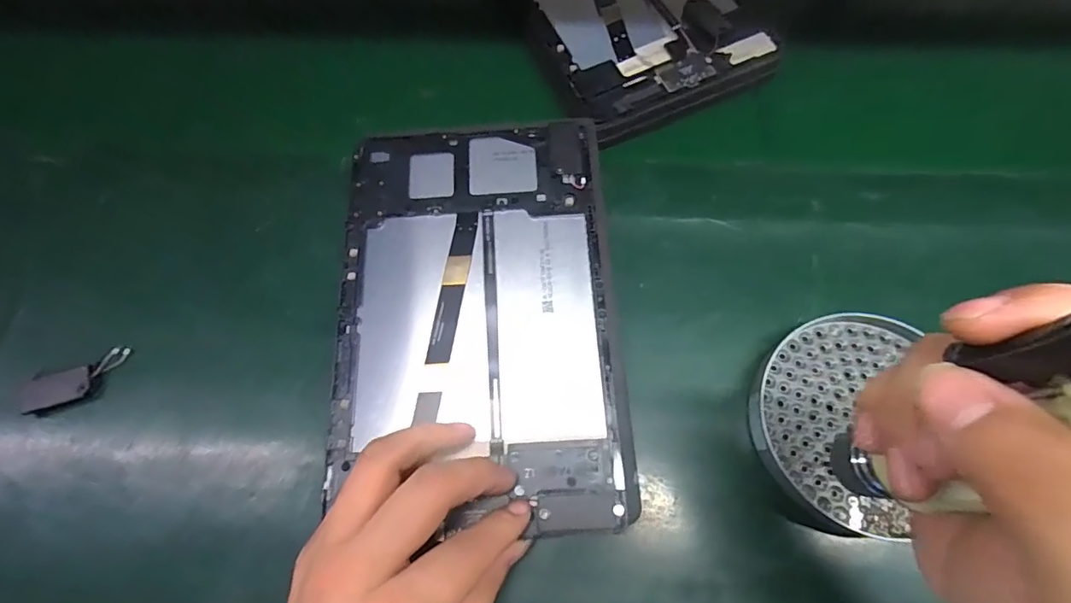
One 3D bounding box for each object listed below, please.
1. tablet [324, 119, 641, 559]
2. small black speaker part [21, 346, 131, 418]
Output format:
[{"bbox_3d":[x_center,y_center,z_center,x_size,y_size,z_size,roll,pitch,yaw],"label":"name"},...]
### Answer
[{"bbox_3d":[-0.034,0.002,0.287,0.151,0.013,0.237,-4,73,0],"label":"tablet"},{"bbox_3d":[-0.271,0.048,0.299,0.056,0.012,0.020,-33,74,-22],"label":"small black speaker part"}]

